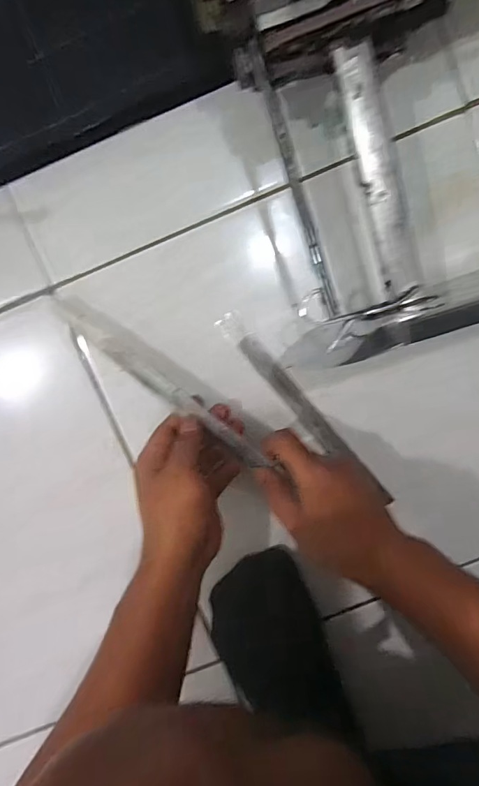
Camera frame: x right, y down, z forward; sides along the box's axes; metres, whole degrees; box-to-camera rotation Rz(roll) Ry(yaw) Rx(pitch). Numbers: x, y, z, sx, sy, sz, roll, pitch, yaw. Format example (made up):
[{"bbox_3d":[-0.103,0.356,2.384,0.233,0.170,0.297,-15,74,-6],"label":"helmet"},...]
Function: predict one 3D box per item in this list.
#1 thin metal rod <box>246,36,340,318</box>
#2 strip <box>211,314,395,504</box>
[{"bbox_3d":[0.039,-0.141,0.313,0.008,0.013,0.181,-19,97,2],"label":"thin metal rod"},{"bbox_3d":[0.062,0.016,0.441,0.022,0.012,0.232,-41,95,7],"label":"strip"}]

